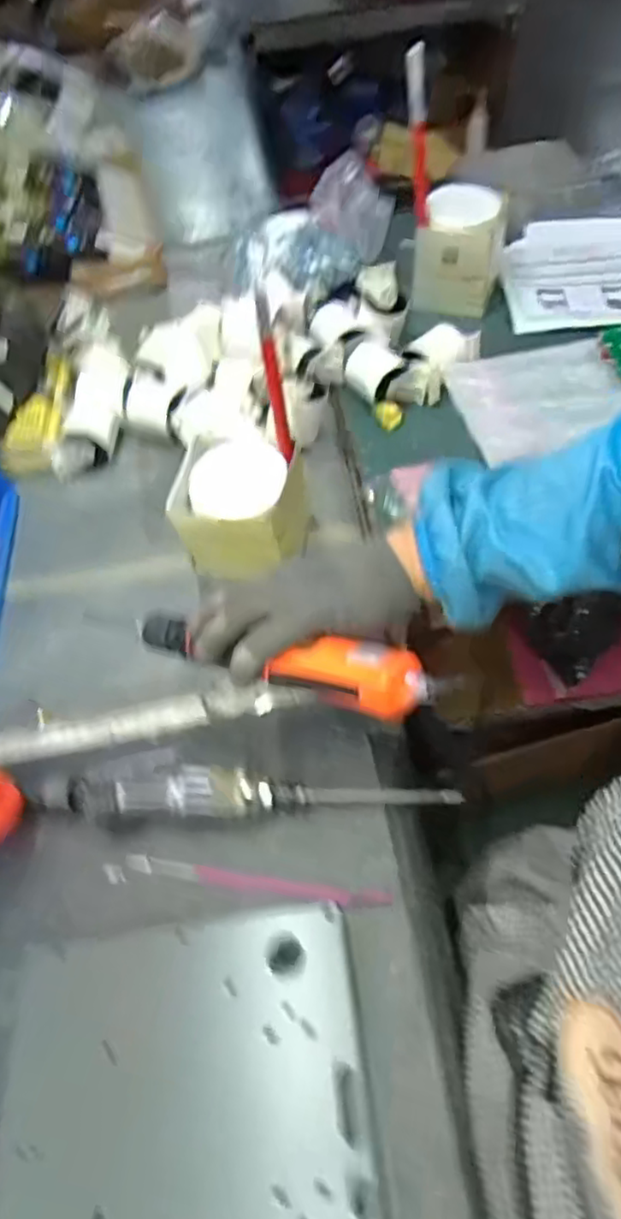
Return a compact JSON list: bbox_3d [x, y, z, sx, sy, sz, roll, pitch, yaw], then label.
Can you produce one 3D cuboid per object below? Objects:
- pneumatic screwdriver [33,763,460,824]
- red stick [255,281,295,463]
[{"bbox_3d":[-0.058,0.149,0.536,0.340,0.035,0.039,-1,54,5],"label":"pneumatic screwdriver"},{"bbox_3d":[-0.031,-0.201,0.590,0.016,0.172,0.013,-7,54,0],"label":"red stick"}]

